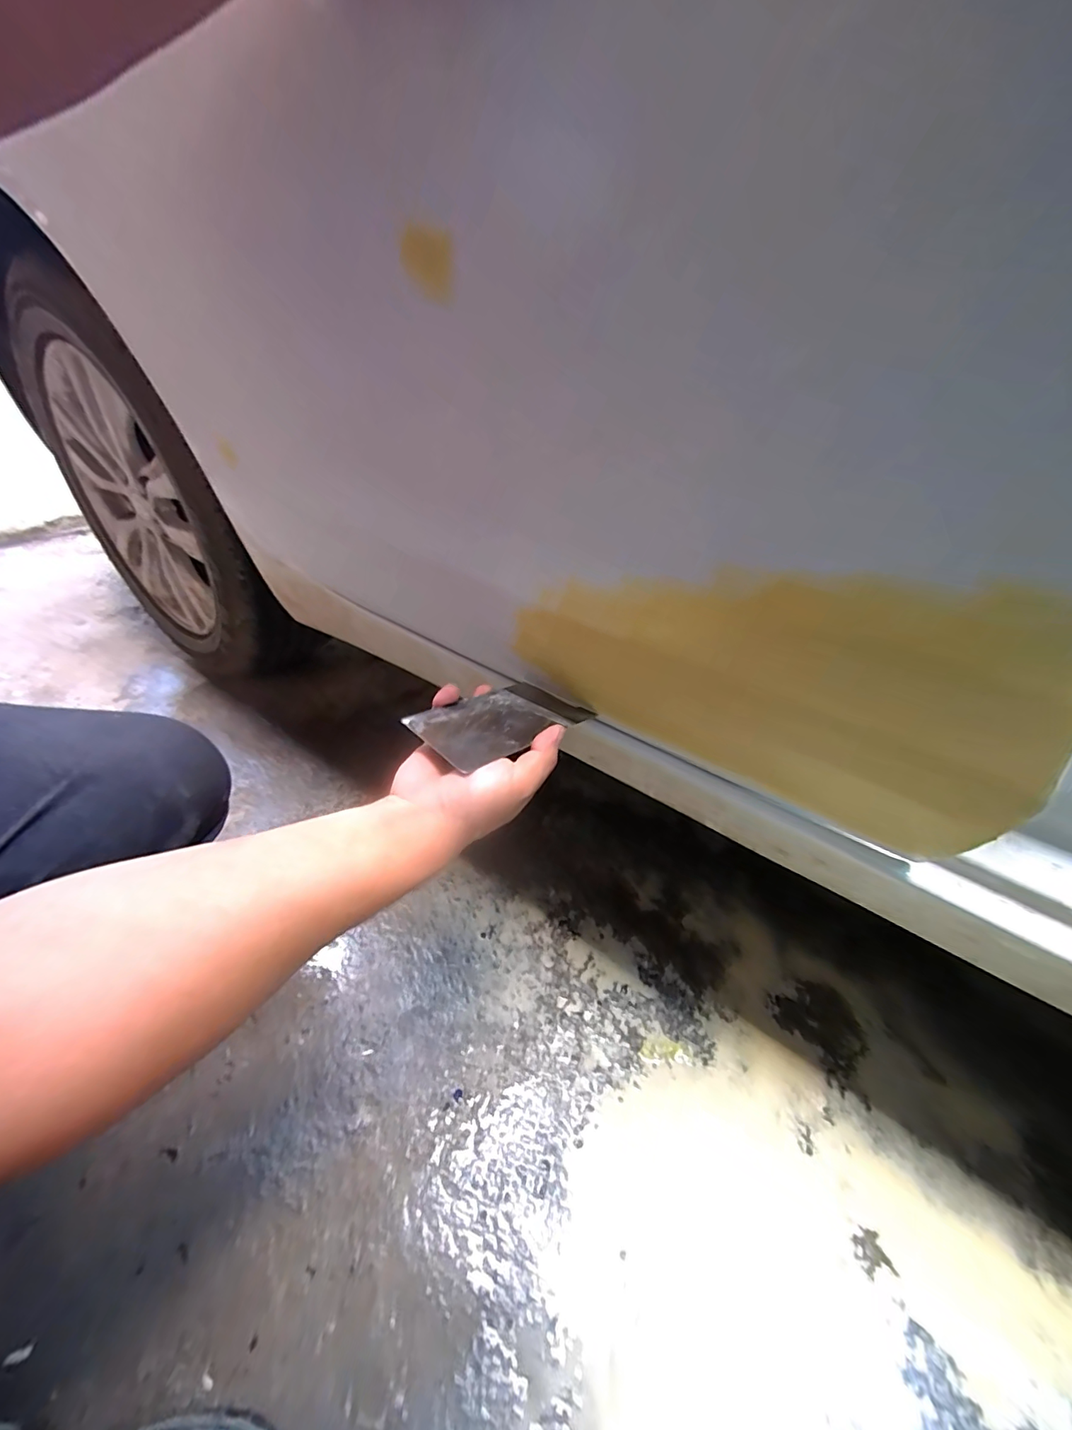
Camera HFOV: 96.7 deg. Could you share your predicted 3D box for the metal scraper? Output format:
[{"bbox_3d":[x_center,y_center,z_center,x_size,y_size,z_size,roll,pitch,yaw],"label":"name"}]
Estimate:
[{"bbox_3d":[-0.024,0.003,0.363,0.072,0.004,0.133,33,36,33],"label":"metal scraper"}]

